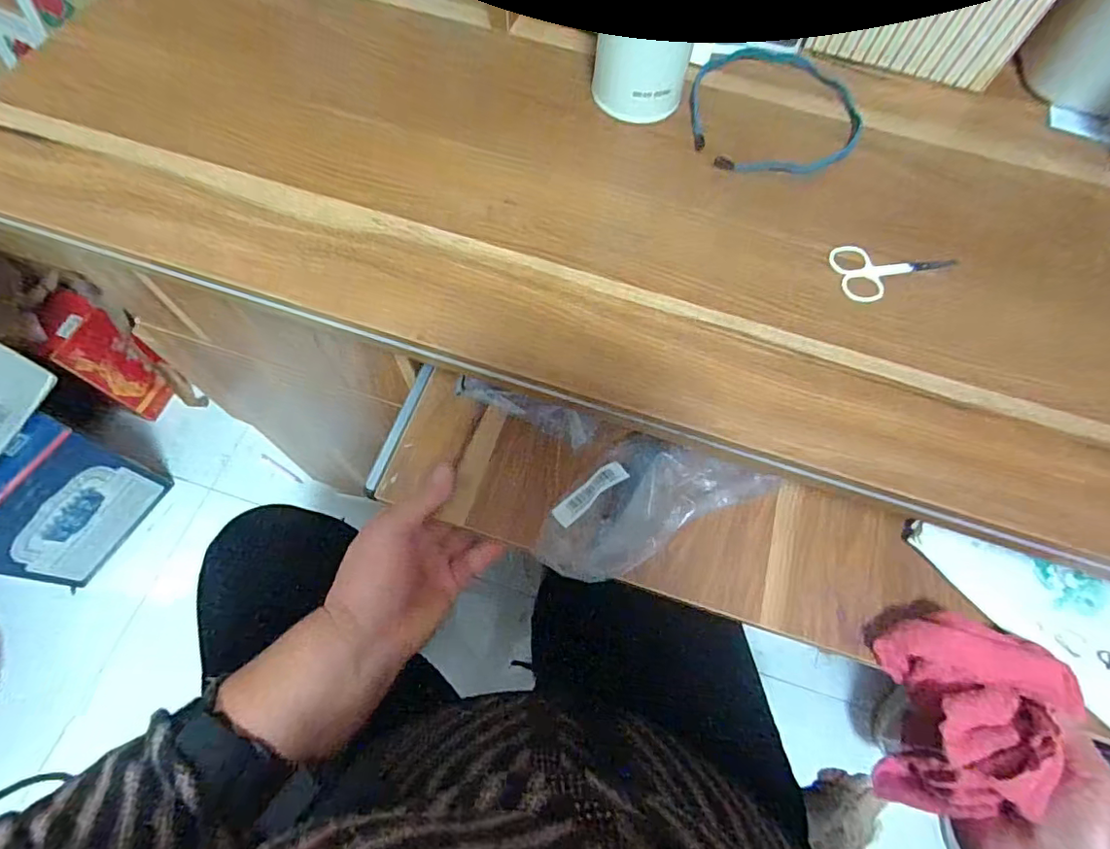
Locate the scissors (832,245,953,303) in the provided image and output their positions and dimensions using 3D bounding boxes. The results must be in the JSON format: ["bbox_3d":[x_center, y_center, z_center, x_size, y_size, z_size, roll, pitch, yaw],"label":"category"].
[{"bbox_3d":[0.216,-0.104,0.349,0.079,0.004,0.042,-18,69,-10],"label":"scissors"}]

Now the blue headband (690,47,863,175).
[{"bbox_3d":[0.159,-0.233,0.396,0.122,0.008,0.126,0,67,-3],"label":"blue headband"}]

